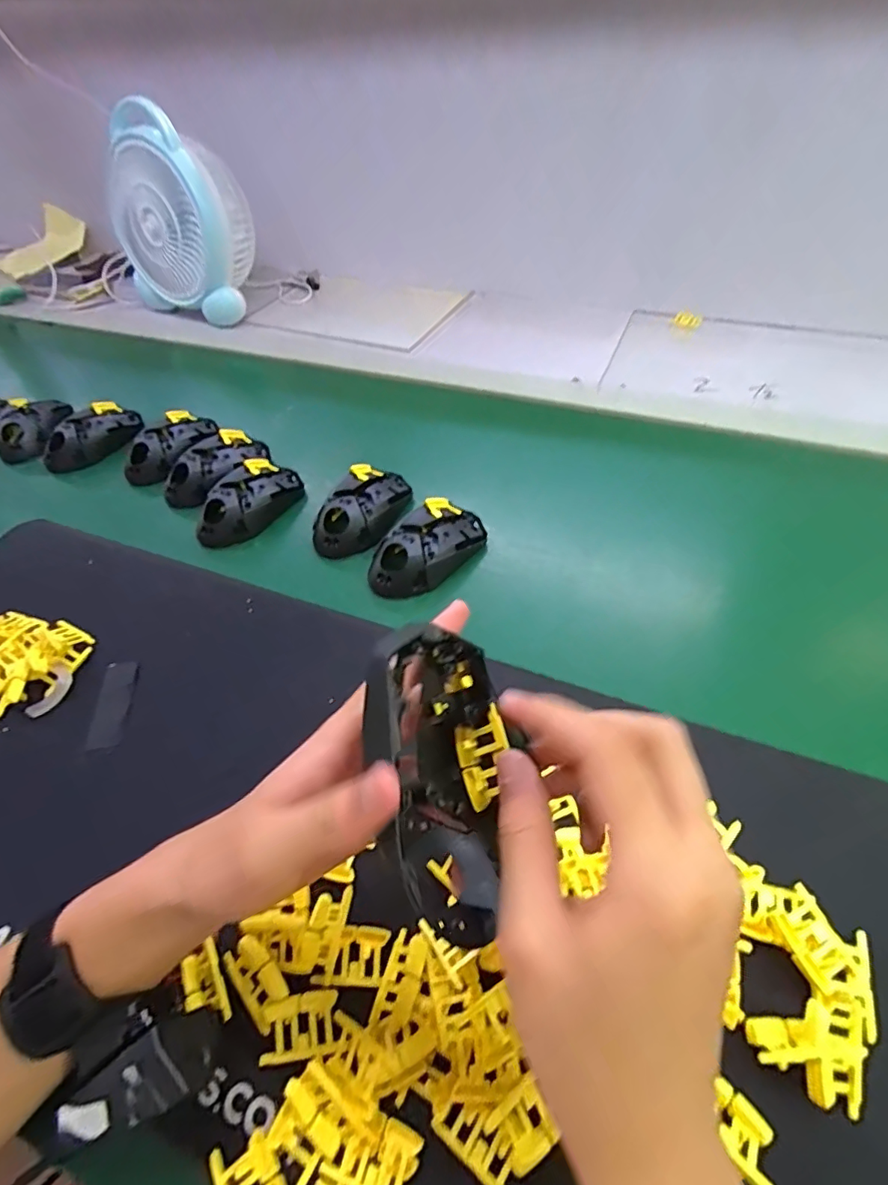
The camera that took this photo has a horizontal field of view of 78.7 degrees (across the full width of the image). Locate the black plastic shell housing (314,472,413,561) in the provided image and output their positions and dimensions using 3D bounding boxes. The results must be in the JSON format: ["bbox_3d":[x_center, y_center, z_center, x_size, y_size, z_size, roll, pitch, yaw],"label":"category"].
[{"bbox_3d":[-0.079,-0.081,0.524,0.066,0.037,0.114,21,54,19],"label":"black plastic shell housing"}]

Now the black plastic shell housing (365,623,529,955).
[{"bbox_3d":[0.001,0.079,0.227,0.057,0.031,0.125,-8,84,-4],"label":"black plastic shell housing"}]

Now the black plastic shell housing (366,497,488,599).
[{"bbox_3d":[-0.013,-0.040,0.483,0.068,0.033,0.116,33,58,26],"label":"black plastic shell housing"}]

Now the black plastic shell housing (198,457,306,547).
[{"bbox_3d":[-0.197,-0.095,0.541,0.067,0.032,0.113,26,55,22],"label":"black plastic shell housing"}]

